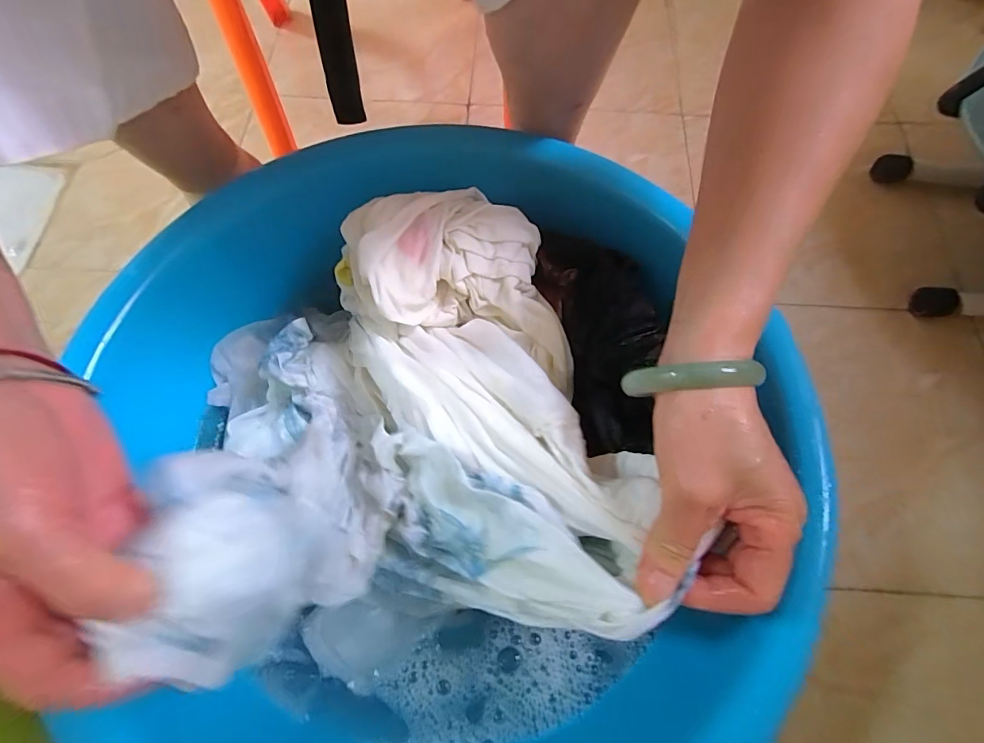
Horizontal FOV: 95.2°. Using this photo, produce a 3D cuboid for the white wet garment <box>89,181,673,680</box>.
[{"bbox_3d":[-0.069,0.029,0.294,0.265,0.175,0.290,-16,70,-7],"label":"white wet garment"}]

